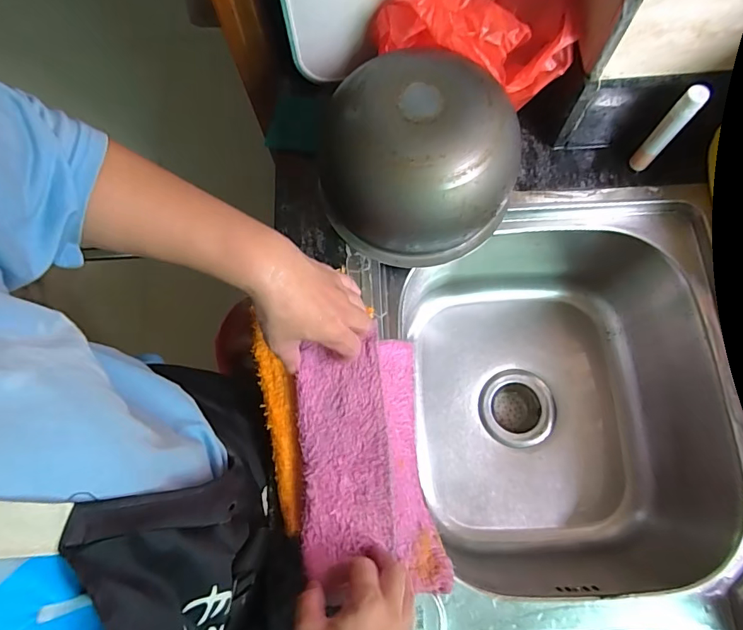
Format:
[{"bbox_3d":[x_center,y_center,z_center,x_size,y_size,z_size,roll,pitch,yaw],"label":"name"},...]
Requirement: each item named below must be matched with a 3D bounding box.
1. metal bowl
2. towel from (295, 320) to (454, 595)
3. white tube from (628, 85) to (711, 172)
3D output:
[{"bbox_3d":[0.044,-0.162,0.489,0.197,0.132,0.176,-10,73,-1],"label":"metal bowl"},{"bbox_3d":[-0.005,0.149,0.463,0.125,0.050,0.240,-8,73,0],"label":"towel"},{"bbox_3d":[0.323,-0.200,0.507,0.022,0.120,0.015,36,78,12],"label":"white tube"}]

